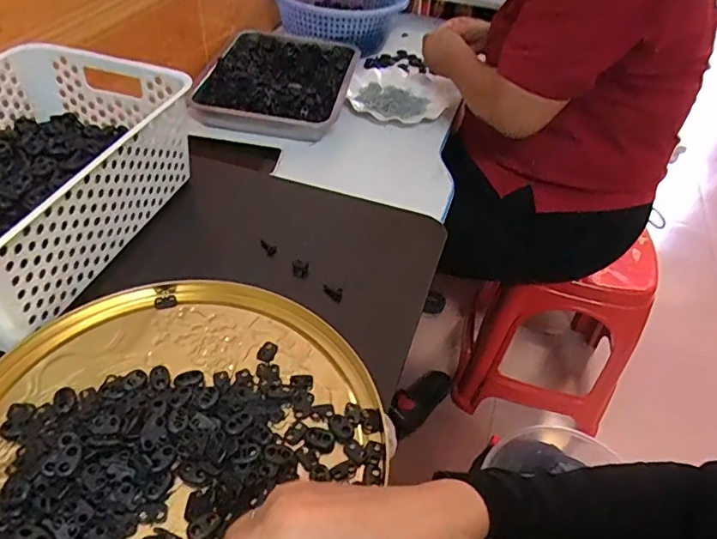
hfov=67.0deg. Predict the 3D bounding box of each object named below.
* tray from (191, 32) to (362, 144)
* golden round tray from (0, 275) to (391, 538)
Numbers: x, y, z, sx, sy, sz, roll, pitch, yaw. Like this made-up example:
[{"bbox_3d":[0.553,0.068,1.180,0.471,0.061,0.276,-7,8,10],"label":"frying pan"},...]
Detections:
[{"bbox_3d":[-0.135,-0.335,0.953,0.237,0.047,0.307,11,45,4],"label":"tray"},{"bbox_3d":[-0.137,0.115,0.373,0.269,0.027,0.290,3,45,-3],"label":"golden round tray"}]

